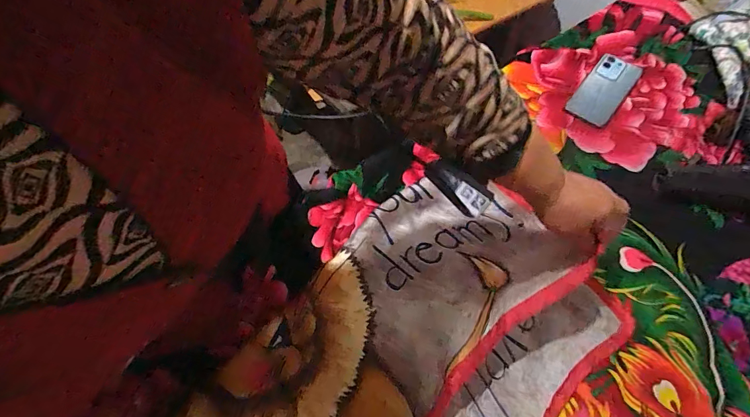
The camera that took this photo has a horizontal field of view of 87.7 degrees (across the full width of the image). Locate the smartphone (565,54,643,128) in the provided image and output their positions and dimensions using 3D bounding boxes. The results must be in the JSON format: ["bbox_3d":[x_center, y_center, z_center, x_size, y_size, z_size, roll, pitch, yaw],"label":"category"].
[{"bbox_3d":[0.420,-0.219,0.716,0.077,0.006,0.163,37,71,15],"label":"smartphone"}]

